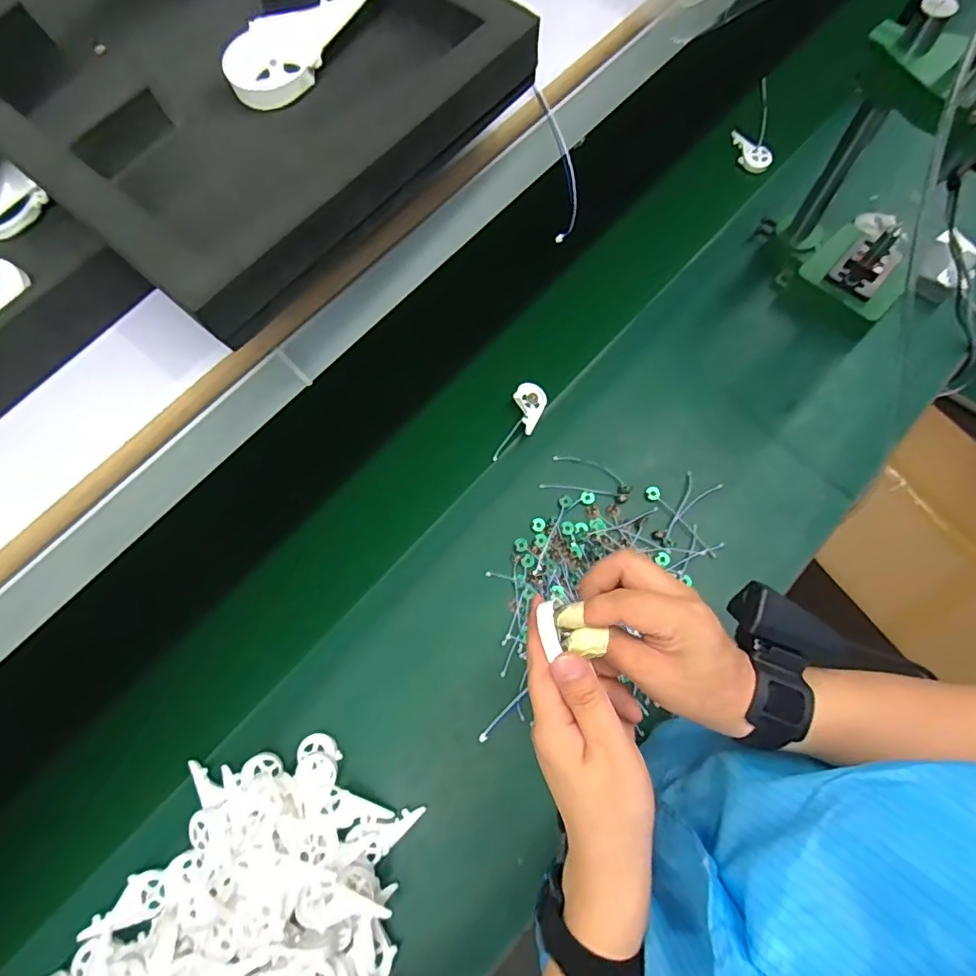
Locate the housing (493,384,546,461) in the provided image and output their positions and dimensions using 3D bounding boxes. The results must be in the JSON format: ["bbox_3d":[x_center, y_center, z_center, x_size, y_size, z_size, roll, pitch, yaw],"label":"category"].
[{"bbox_3d":[0.049,-0.095,0.739,0.046,0.033,0.120,17,75,9],"label":"housing"}]

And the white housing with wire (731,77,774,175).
[{"bbox_3d":[0.439,-0.593,0.878,0.055,0.018,0.132,-2,104,38],"label":"white housing with wire"}]

